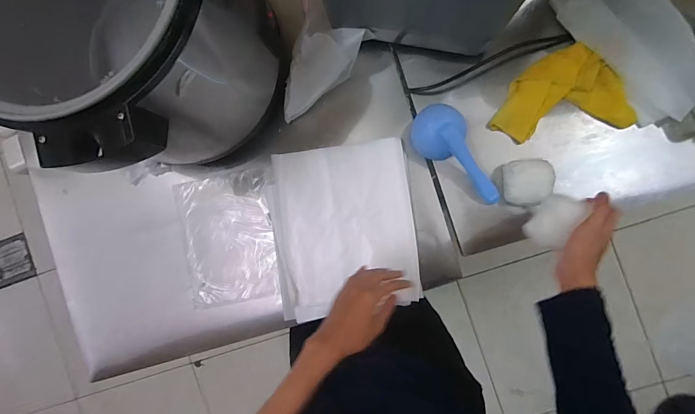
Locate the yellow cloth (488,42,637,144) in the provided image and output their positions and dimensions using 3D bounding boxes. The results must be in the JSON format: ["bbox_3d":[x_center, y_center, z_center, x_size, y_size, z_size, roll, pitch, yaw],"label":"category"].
[{"bbox_3d":[0.371,-0.199,0.607,0.225,0.027,0.143,-9,90,7],"label":"yellow cloth"}]

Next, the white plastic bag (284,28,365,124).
[{"bbox_3d":[-0.056,-0.252,0.636,0.205,0.058,0.082,-43,86,21],"label":"white plastic bag"}]

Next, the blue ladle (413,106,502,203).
[{"bbox_3d":[0.184,-0.085,0.604,0.090,0.056,0.204,-27,88,6],"label":"blue ladle"}]

